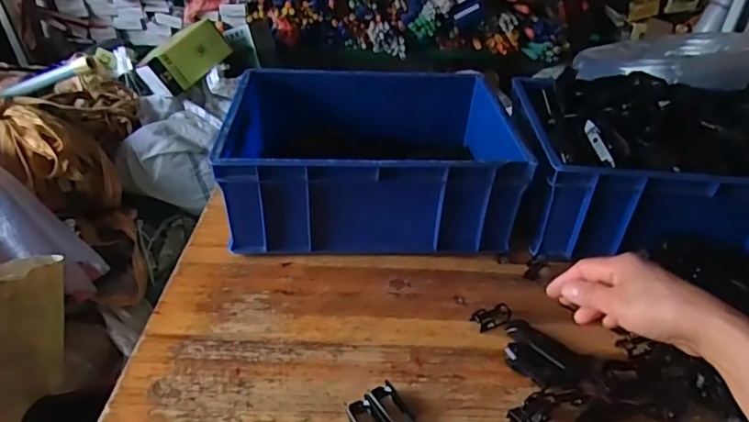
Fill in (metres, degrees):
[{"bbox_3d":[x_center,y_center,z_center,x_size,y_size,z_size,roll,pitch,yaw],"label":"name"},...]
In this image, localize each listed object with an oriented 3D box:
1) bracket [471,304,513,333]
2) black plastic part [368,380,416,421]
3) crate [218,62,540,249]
[{"bbox_3d":[0.118,0.105,0.515,0.042,0.005,0.023,-14,38,-22],"label":"bracket"},{"bbox_3d":[0.014,0.163,0.426,0.027,0.013,0.050,-17,40,-25],"label":"black plastic part"},{"bbox_3d":[-0.006,-0.068,0.649,0.326,0.152,0.239,0,35,-4],"label":"crate"}]

